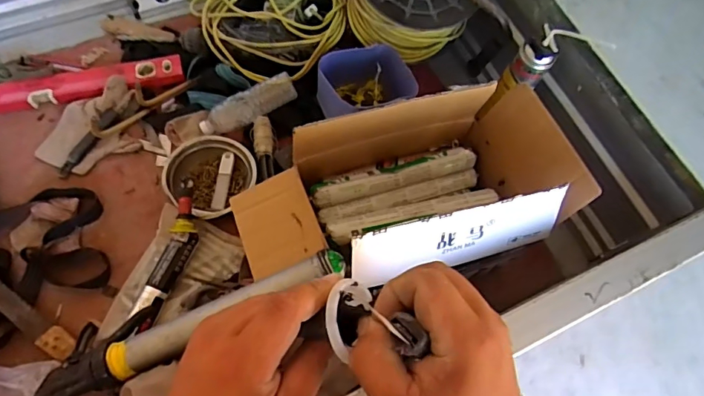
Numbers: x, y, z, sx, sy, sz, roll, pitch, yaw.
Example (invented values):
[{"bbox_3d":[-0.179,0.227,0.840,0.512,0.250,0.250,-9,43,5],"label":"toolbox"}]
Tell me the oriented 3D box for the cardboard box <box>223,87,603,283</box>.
[{"bbox_3d":[0.086,0.000,0.797,0.529,0.201,0.259,-18,67,-10],"label":"cardboard box"}]

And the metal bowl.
[{"bbox_3d":[-0.296,-0.052,0.983,0.166,0.072,0.170,1,65,-2],"label":"metal bowl"}]

